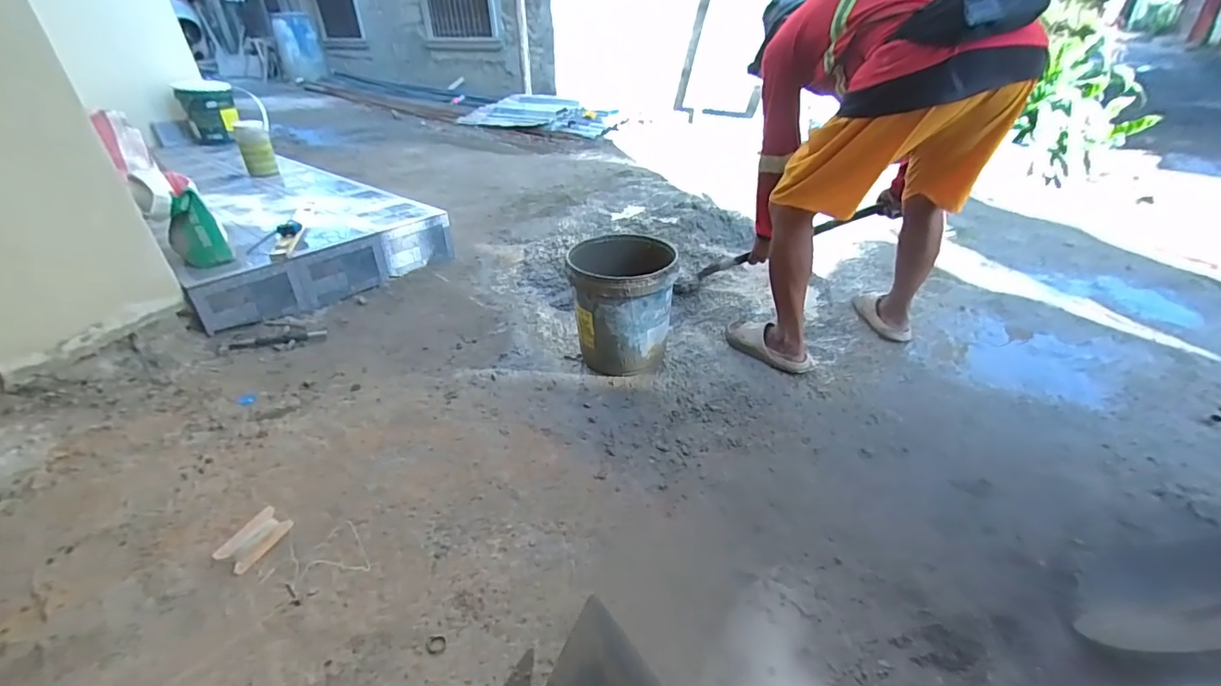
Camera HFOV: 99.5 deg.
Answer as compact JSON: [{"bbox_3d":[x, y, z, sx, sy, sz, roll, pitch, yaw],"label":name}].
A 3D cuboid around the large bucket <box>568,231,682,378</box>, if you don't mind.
[{"bbox_3d":[0.034,-0.096,1.470,0.262,0.315,0.262,-5,33,-5],"label":"large bucket"}]

